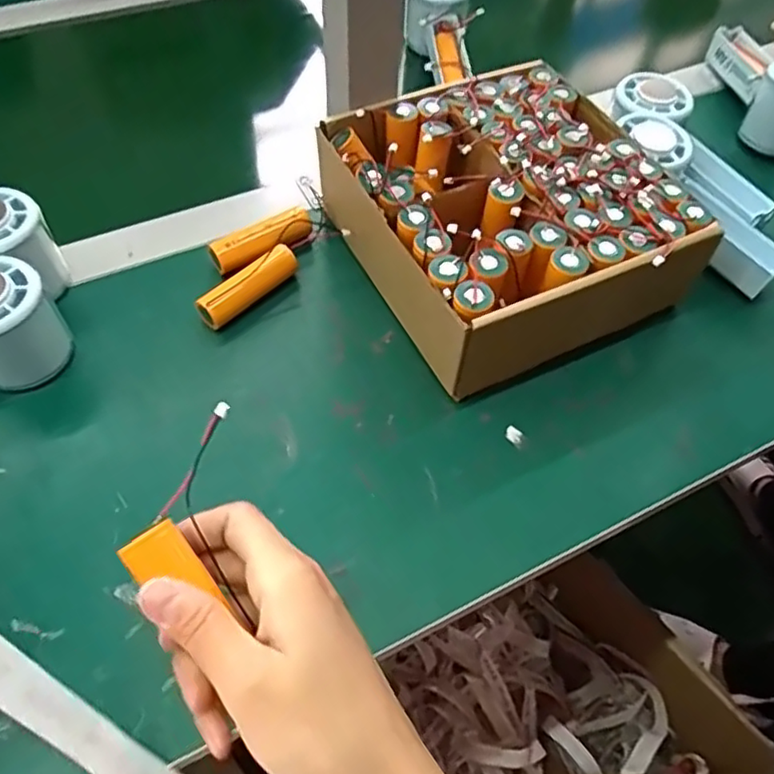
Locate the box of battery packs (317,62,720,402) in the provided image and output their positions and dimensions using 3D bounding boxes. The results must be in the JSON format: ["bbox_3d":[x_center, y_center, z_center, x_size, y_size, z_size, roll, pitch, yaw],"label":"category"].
[{"bbox_3d":[0.077,-0.114,0.424,0.191,0.071,0.193,-21,60,-16],"label":"box of battery packs"}]

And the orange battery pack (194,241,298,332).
[{"bbox_3d":[-0.089,-0.067,0.416,0.017,0.019,0.075,41,64,21],"label":"orange battery pack"}]

